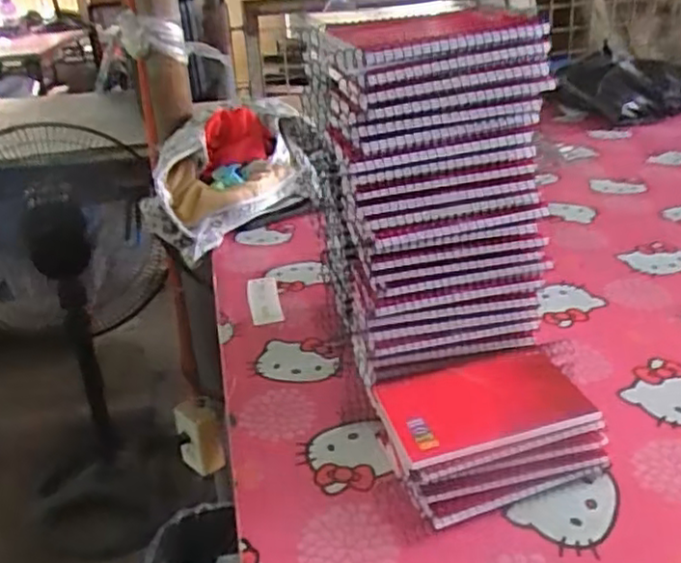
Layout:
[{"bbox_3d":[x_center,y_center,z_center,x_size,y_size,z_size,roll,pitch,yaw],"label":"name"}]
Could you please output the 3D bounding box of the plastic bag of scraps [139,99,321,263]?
[{"bbox_3d":[-0.142,-0.156,0.970,0.256,0.150,0.165,-21,30,-30],"label":"plastic bag of scraps"}]

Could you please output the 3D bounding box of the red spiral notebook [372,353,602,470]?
[{"bbox_3d":[0.096,0.083,0.471,0.129,0.015,0.085,-9,26,-9],"label":"red spiral notebook"}]

